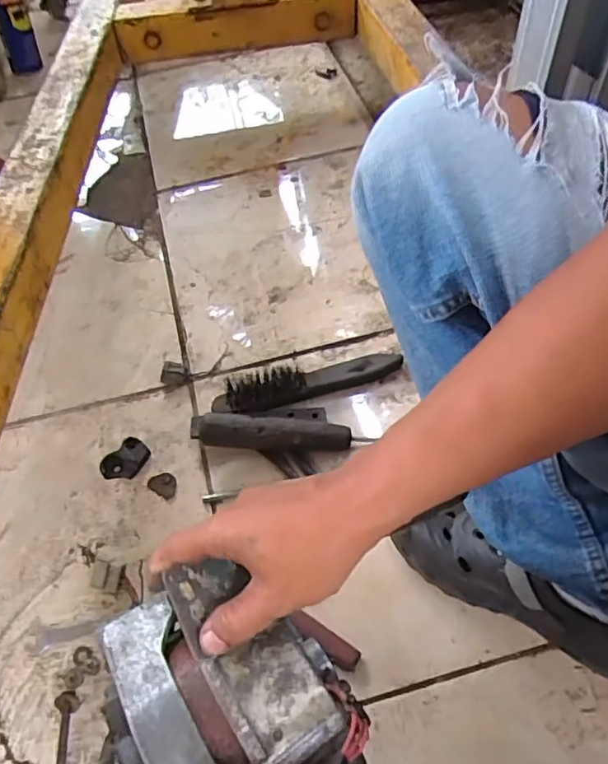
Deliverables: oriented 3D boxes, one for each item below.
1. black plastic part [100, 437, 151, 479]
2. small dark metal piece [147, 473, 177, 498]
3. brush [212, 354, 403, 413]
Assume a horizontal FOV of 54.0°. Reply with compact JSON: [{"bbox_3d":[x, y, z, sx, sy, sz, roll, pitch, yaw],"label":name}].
[{"bbox_3d":[-0.206,0.090,0.690,0.037,0.013,0.057,35,62,25],"label":"black plastic part"},{"bbox_3d":[-0.159,0.114,0.676,0.036,0.004,0.025,25,59,19],"label":"small dark metal piece"},{"bbox_3d":[0.005,-0.004,0.731,0.236,0.040,0.050,-14,54,-7],"label":"brush"}]

